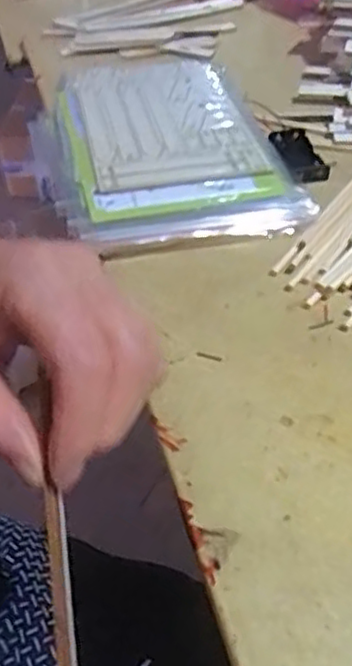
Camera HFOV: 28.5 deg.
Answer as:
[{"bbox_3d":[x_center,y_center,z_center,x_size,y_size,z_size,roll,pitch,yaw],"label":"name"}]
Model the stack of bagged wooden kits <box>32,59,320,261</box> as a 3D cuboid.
[{"bbox_3d":[-0.020,-0.165,0.582,0.180,0.025,0.307,-11,44,-9],"label":"stack of bagged wooden kits"}]

